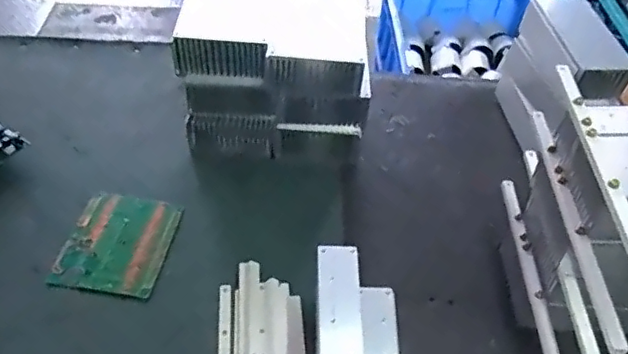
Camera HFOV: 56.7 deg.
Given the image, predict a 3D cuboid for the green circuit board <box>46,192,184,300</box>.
[{"bbox_3d":[-0.241,0.081,0.720,0.120,0.007,0.143,10,47,1],"label":"green circuit board"}]

